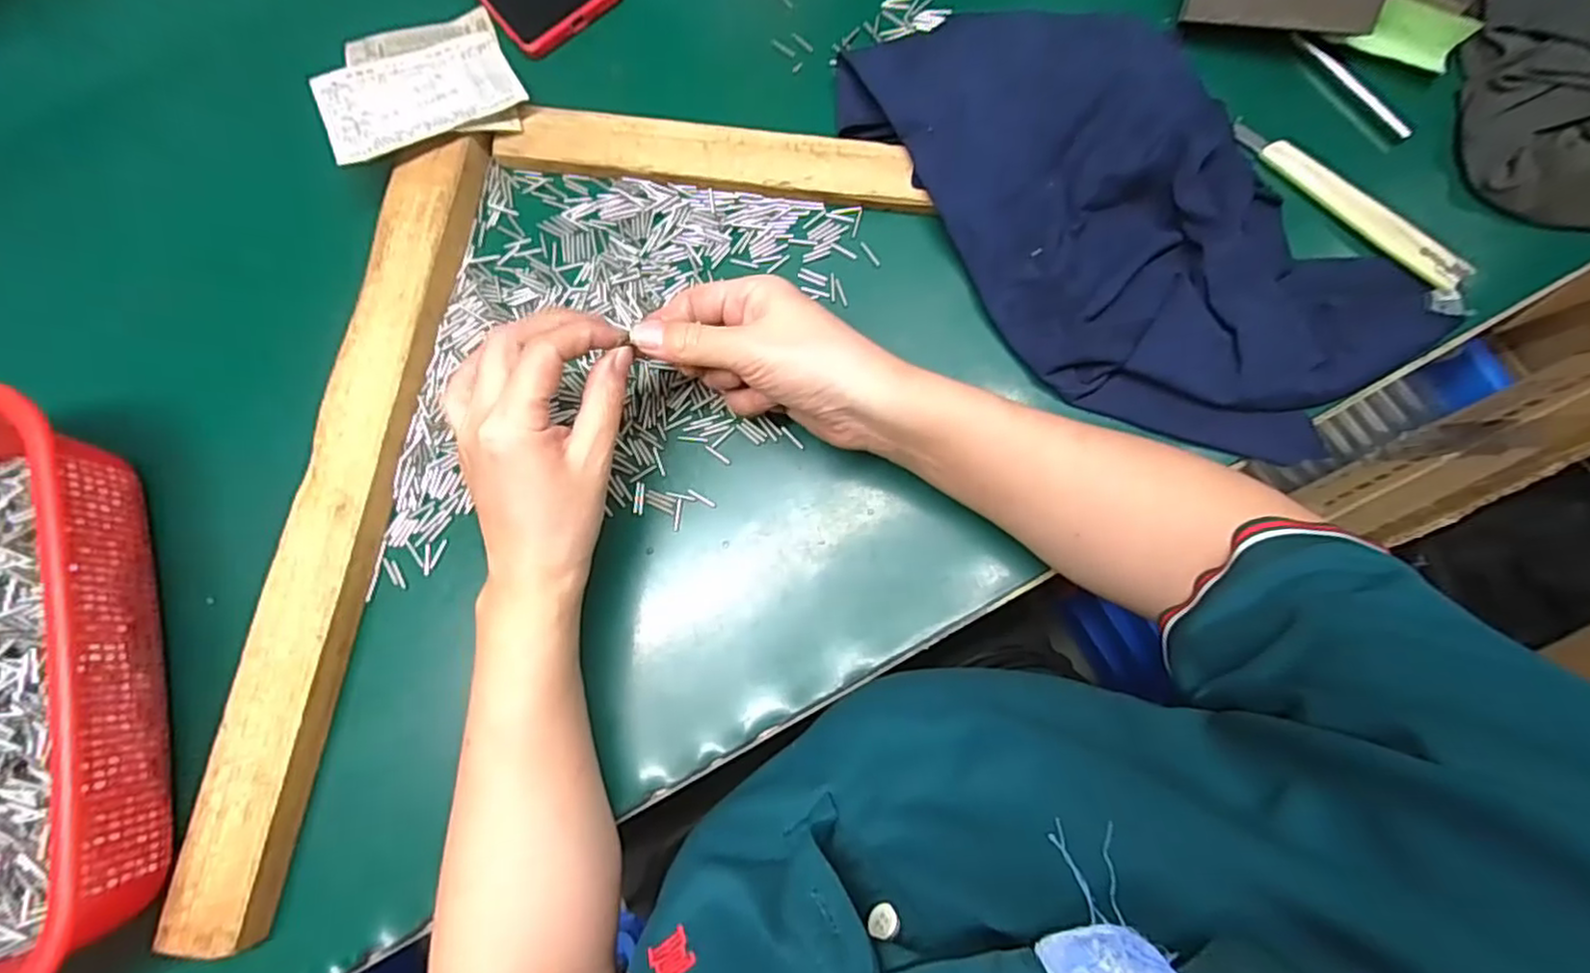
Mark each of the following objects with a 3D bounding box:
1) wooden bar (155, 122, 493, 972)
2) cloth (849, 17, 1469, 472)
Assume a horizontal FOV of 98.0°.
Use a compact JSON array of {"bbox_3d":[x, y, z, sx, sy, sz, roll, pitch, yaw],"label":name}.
[{"bbox_3d":[-0.245,0.009,0.372,0.042,0.030,0.430,10,81,3],"label":"wooden bar"},{"bbox_3d":[0.180,-0.152,0.387,0.179,0.042,0.324,-43,83,-5],"label":"cloth"}]

